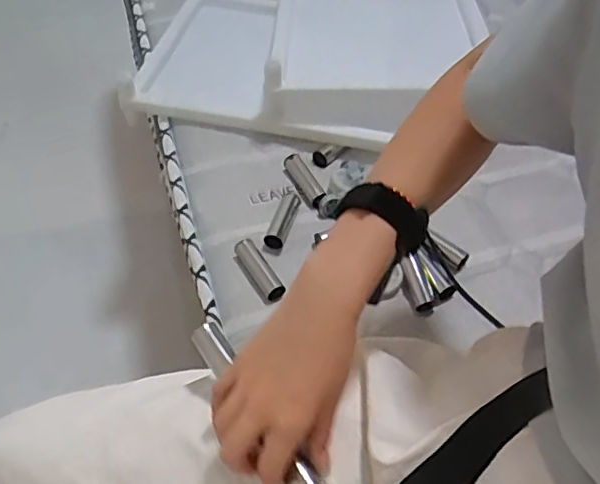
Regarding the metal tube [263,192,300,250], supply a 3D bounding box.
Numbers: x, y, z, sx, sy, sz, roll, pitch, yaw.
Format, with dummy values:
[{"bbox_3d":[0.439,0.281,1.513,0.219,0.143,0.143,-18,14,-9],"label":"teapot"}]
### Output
[{"bbox_3d":[-0.020,-0.027,0.691,0.022,0.020,0.082,14,49,8],"label":"metal tube"}]

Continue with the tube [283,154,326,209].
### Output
[{"bbox_3d":[0.008,-0.076,0.736,0.022,0.026,0.085,-19,52,-20],"label":"tube"}]

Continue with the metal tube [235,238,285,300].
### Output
[{"bbox_3d":[-0.042,0.028,0.645,0.022,0.018,0.079,-23,54,-23],"label":"metal tube"}]

